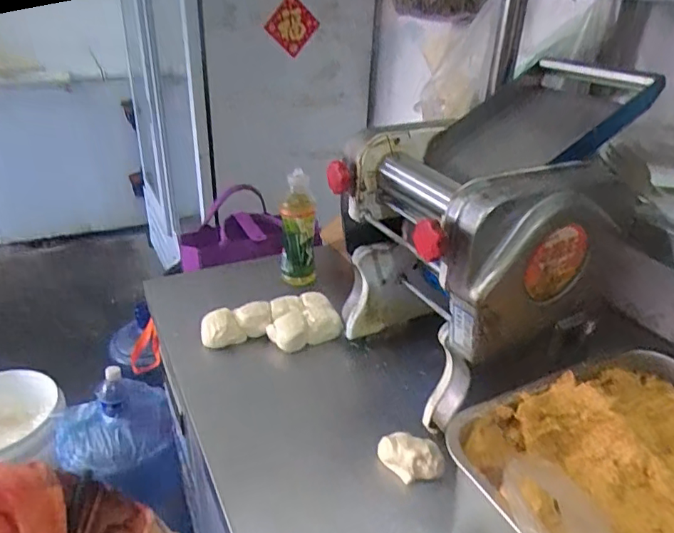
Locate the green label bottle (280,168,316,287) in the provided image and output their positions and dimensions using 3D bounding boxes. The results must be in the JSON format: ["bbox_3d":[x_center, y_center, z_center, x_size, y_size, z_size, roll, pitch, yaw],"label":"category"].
[{"bbox_3d":[-0.077,-0.076,1.037,0.069,0.220,0.066,-2,29,-8],"label":"green label bottle"}]

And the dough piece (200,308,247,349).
[{"bbox_3d":[-0.194,0.105,0.875,0.067,0.041,0.053,-8,31,-19],"label":"dough piece"}]

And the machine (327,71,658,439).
[{"bbox_3d":[0.226,-0.035,0.744,0.392,0.378,0.296,-11,32,-24],"label":"machine"}]

